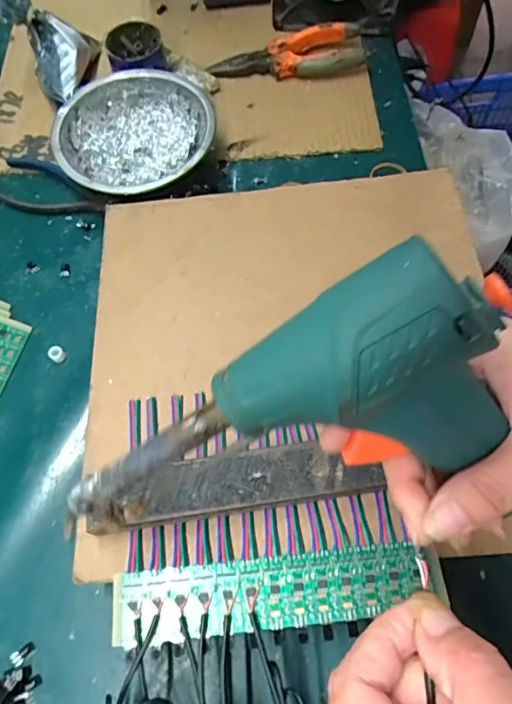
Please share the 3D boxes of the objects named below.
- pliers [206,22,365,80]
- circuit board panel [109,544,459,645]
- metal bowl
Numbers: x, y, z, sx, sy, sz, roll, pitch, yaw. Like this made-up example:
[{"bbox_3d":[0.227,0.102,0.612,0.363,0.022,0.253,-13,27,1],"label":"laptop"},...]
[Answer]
[{"bbox_3d":[0.030,-0.280,0.467,0.141,0.033,0.038,-8,63,-5],"label":"pliers"},{"bbox_3d":[0.010,0.120,0.250,0.162,0.004,0.033,-7,63,-1],"label":"circuit board panel"},{"bbox_3d":[-0.098,-0.171,0.409,0.125,0.042,0.119,0,62,1],"label":"metal bowl"}]

